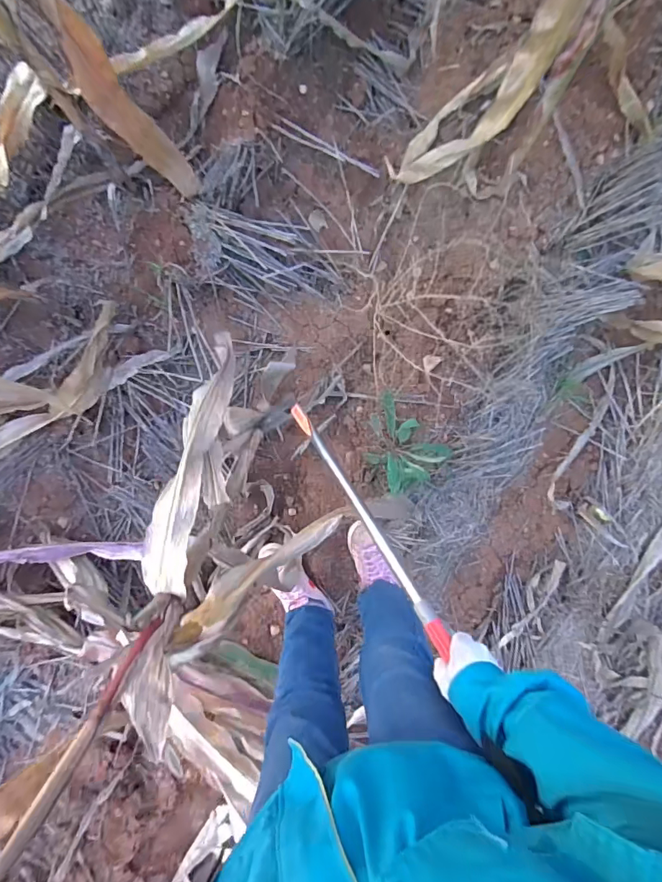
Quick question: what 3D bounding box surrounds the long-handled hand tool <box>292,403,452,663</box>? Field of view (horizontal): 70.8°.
[{"bbox_3d":[0.042,0.106,0.804,0.024,0.539,0.024,-32,140,-2],"label":"long-handled hand tool"}]

